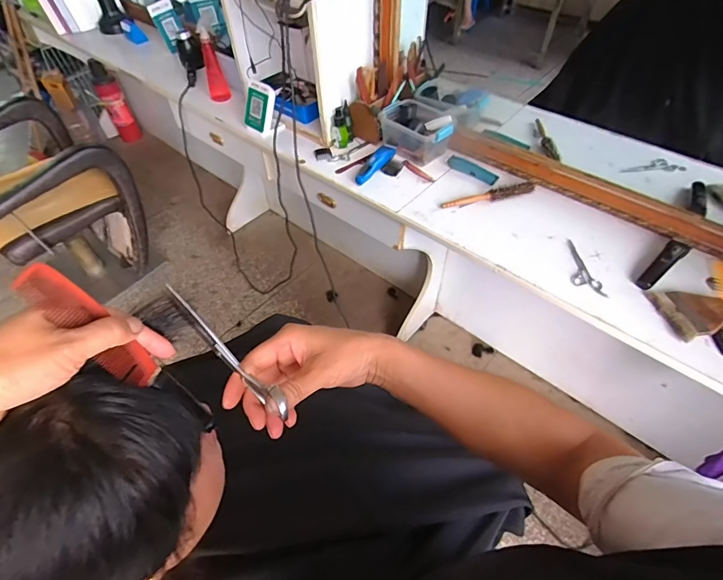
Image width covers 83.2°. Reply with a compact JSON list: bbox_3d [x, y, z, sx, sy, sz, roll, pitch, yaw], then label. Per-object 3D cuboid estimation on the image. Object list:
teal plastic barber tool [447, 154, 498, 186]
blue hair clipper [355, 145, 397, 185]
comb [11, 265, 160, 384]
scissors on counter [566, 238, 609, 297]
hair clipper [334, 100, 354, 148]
[{"bbox_3d":[0.303,-0.329,1.114,0.152,0.022,0.033,37,61,27],"label":"teal plastic barber tool"},{"bbox_3d":[0.033,-0.350,1.131,0.050,0.032,0.159,35,60,26],"label":"blue hair clipper"},{"bbox_3d":[-0.174,0.028,0.269,0.008,0.111,0.026,14,51,35],"label":"comb"},{"bbox_3d":[0.478,-0.050,0.904,0.057,0.008,0.164,-9,52,-6],"label":"scissors on counter"},{"bbox_3d":[-0.056,-0.477,1.190,0.043,0.107,0.067,22,54,18],"label":"hair clipper"}]

